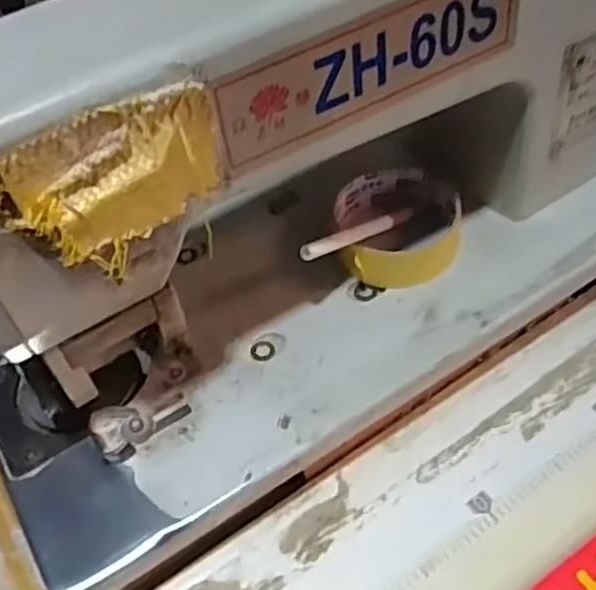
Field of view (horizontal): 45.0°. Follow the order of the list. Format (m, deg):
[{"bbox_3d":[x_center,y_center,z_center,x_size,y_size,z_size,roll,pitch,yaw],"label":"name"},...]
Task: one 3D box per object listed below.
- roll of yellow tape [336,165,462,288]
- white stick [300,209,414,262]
[{"bbox_3d":[0.065,-0.045,0.457,0.075,0.025,0.080,-3,50,3],"label":"roll of yellow tape"},{"bbox_3d":[0.040,-0.039,0.436,0.013,0.008,0.114,31,33,27],"label":"white stick"}]

